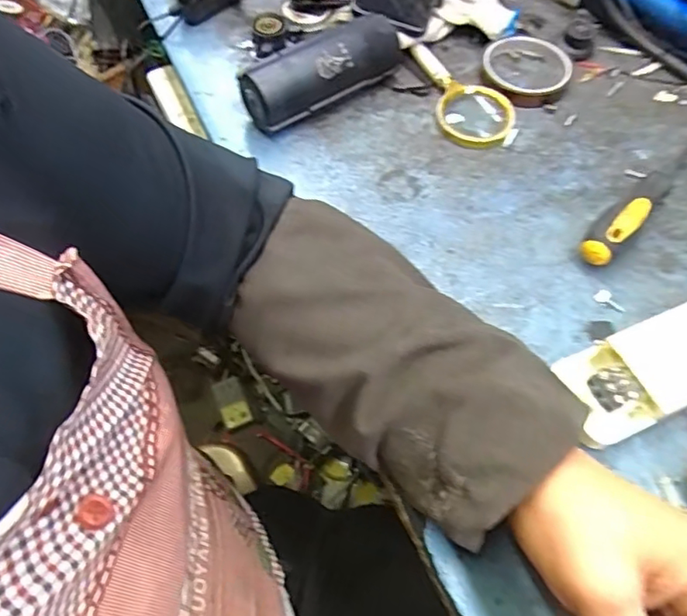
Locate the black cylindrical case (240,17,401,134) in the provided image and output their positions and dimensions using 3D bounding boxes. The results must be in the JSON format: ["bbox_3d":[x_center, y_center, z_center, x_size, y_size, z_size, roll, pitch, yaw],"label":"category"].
[{"bbox_3d":[-0.017,-0.216,0.514,0.157,0.054,0.061,-39,68,-21],"label":"black cylindrical case"}]

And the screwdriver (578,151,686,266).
[{"bbox_3d":[0.271,-0.113,0.471,0.028,0.036,0.236,40,67,20],"label":"screwdriver"}]

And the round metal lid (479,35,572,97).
[{"bbox_3d":[0.183,-0.240,0.556,0.081,0.013,0.092,30,64,15],"label":"round metal lid"}]

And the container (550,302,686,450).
[{"bbox_3d":[0.230,0.035,0.384,0.183,0.036,0.061,-20,62,-12],"label":"container"}]

